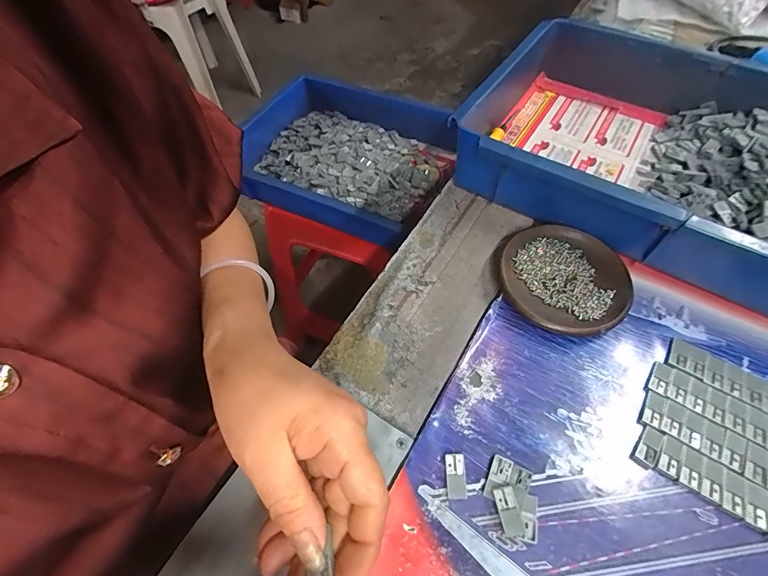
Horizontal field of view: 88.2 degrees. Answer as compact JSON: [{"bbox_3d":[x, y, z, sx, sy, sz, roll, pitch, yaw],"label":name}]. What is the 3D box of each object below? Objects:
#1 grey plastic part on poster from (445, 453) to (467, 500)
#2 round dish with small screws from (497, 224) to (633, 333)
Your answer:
[{"bbox_3d":[0.049,0.130,0.273,0.013,0.006,0.028,-1,56,0],"label":"grey plastic part on poster"},{"bbox_3d":[0.157,-0.007,0.356,0.115,0.017,0.104,25,60,17],"label":"round dish with small screws"}]

